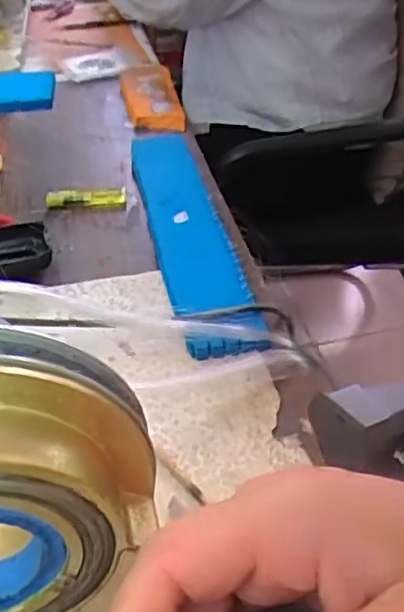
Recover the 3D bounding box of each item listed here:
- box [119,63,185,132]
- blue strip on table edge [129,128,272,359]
[{"bbox_3d":[-0.064,-0.262,0.807,0.065,0.020,0.180,-8,40,-9],"label":"box"},{"bbox_3d":[-0.014,-0.072,0.579,0.062,0.026,0.329,-8,40,-9],"label":"blue strip on table edge"}]

